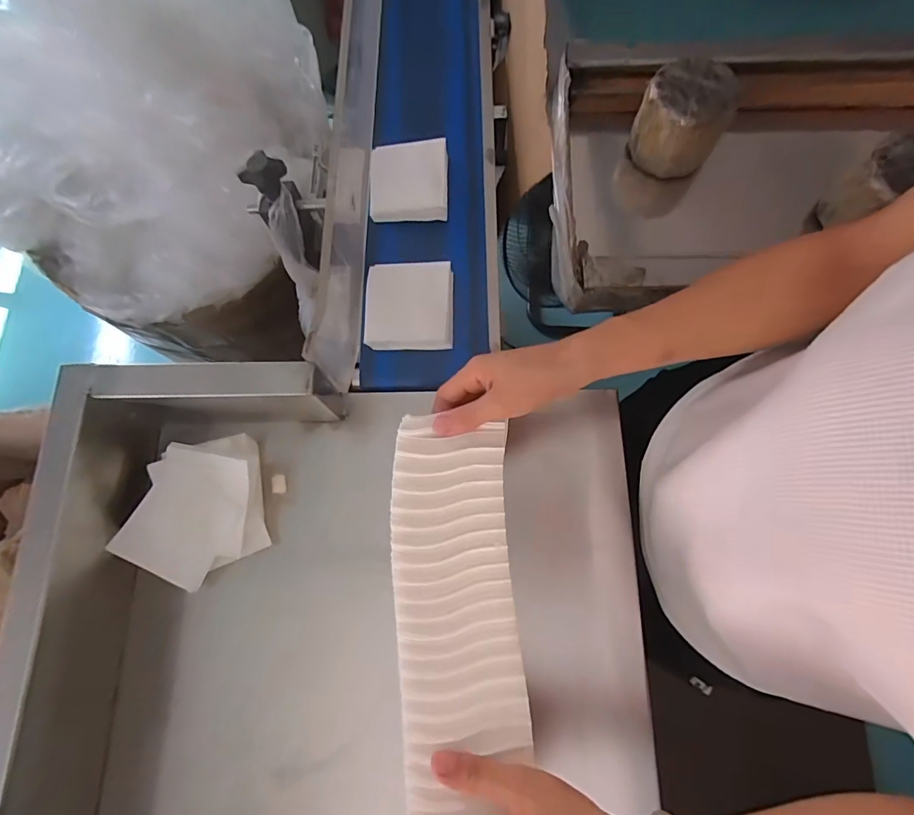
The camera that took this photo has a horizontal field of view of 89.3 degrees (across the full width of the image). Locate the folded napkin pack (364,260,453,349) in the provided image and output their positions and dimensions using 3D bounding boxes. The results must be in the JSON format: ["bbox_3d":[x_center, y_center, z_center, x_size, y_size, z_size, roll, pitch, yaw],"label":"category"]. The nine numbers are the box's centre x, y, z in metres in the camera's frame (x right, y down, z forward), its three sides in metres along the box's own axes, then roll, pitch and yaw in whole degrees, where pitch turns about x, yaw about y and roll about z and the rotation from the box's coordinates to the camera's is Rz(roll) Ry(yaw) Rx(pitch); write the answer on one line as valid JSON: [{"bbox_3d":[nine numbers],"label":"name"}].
[{"bbox_3d":[-0.052,-0.114,0.512,0.094,0.019,0.096,0,75,1],"label":"folded napkin pack"}]

